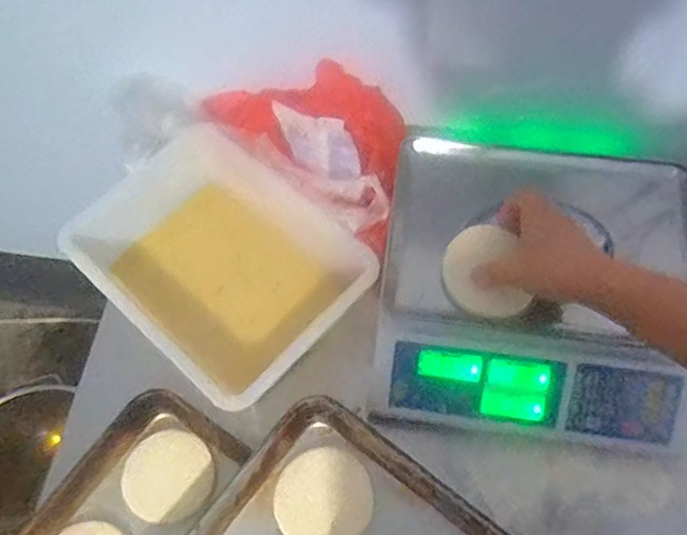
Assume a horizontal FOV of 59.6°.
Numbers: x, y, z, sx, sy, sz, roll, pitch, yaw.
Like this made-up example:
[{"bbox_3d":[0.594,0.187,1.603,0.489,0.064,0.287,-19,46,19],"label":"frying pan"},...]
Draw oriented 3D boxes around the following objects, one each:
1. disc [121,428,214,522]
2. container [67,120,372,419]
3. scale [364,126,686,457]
[{"bbox_3d":[-0.189,0.225,0.647,0.095,0.019,0.088,-1,62,1],"label":"disc"},{"bbox_3d":[-0.145,-0.004,0.724,0.327,0.089,0.243,38,69,19],"label":"container"},{"bbox_3d":[0.215,-0.001,0.682,0.334,0.104,0.375,7,62,5],"label":"scale"}]

